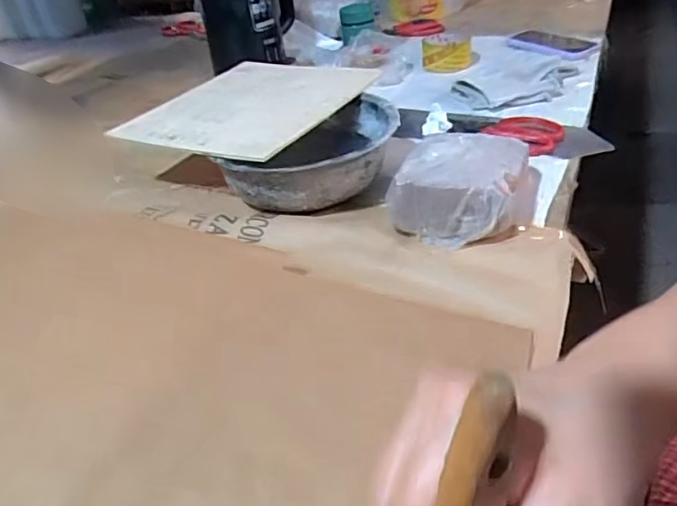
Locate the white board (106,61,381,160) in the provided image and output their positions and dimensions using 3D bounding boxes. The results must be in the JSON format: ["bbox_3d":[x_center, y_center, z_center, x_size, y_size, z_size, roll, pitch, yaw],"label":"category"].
[{"bbox_3d":[-0.110,-0.195,0.692,0.251,0.012,0.293,11,38,25],"label":"white board"}]

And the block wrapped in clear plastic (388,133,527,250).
[{"bbox_3d":[0.127,-0.071,0.551,0.114,0.058,0.148,10,40,23],"label":"block wrapped in clear plastic"}]

